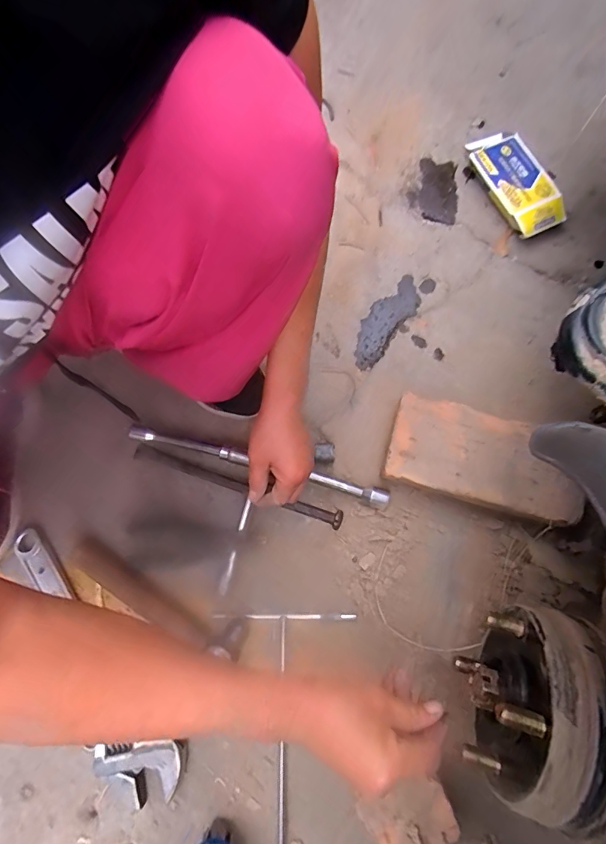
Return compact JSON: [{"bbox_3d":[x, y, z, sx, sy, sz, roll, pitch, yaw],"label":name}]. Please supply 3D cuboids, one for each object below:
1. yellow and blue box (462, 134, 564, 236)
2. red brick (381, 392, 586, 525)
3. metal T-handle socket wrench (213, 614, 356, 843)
[{"bbox_3d":[0.326,-0.379,0.659,0.084,0.046,0.202,-20,75,-2],"label":"yellow and blue box"},{"bbox_3d":[0.227,0.050,0.545,0.233,0.050,0.116,16,74,8],"label":"red brick"},{"bbox_3d":[-0.023,0.371,0.491,0.171,0.017,0.270,0,76,1],"label":"metal T-handle socket wrench"}]

